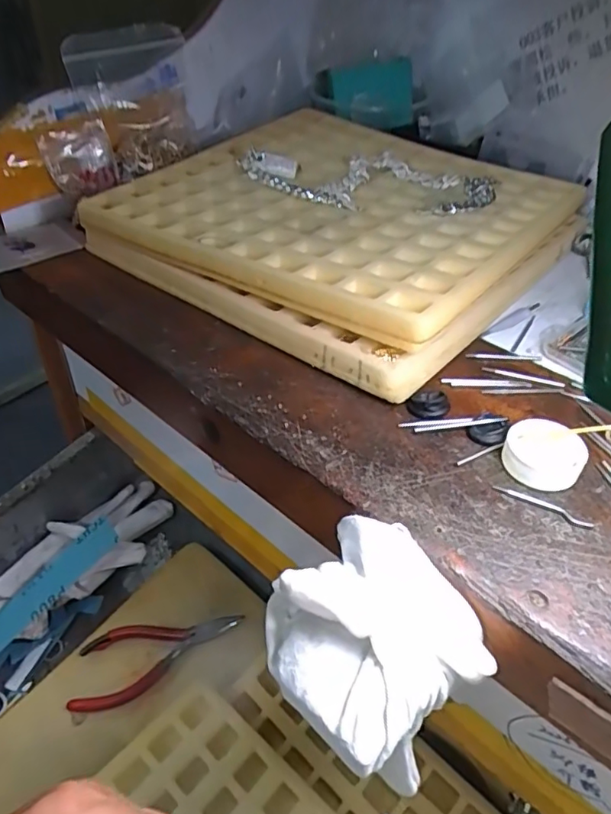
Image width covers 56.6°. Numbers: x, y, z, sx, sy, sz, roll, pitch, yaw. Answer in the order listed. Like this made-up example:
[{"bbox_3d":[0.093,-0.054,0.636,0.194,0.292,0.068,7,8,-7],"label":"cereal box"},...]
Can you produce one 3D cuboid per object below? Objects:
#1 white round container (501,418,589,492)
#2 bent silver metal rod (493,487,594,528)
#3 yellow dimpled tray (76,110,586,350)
[{"bbox_3d":[0.102,0.020,0.244,0.032,0.014,0.032,2,40,-1],"label":"white round container"},{"bbox_3d":[0.097,0.039,0.230,0.039,0.004,0.005,24,45,23],"label":"bent silver metal rod"},{"bbox_3d":[0.029,-0.131,0.393,0.258,0.044,0.254,28,46,27],"label":"yellow dimpled tray"}]

